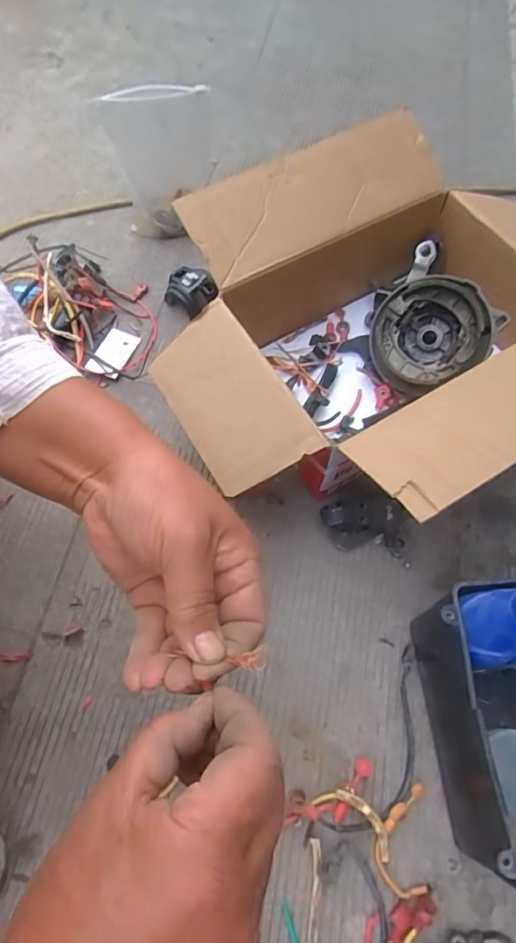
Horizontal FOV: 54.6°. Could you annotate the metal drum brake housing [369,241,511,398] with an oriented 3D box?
[{"bbox_3d":[0.192,-0.162,0.551,0.148,0.062,0.148,-1,88,21],"label":"metal drum brake housing"}]

